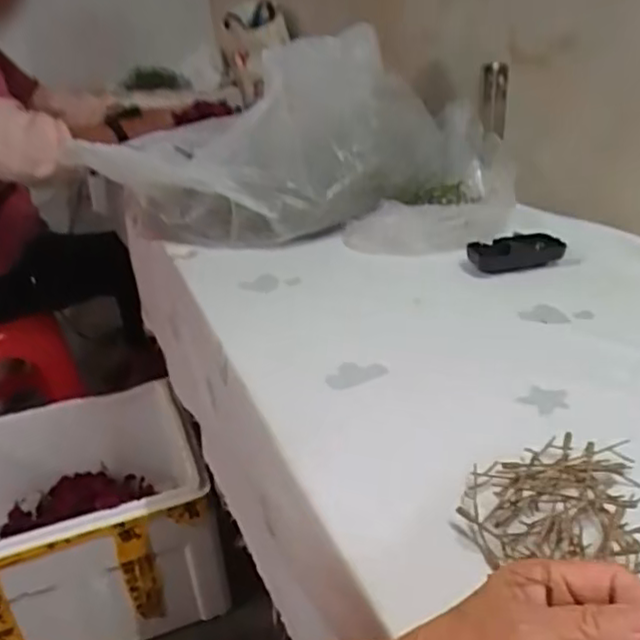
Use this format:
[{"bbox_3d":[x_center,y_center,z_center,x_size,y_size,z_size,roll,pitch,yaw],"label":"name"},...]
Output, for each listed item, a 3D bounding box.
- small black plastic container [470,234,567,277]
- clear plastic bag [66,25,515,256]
[{"bbox_3d":[0.223,-0.079,0.774,0.110,0.037,0.034,-11,29,-12],"label":"small black plastic container"},{"bbox_3d":[-0.023,-0.227,0.892,0.524,0.223,0.240,3,29,16],"label":"clear plastic bag"}]

